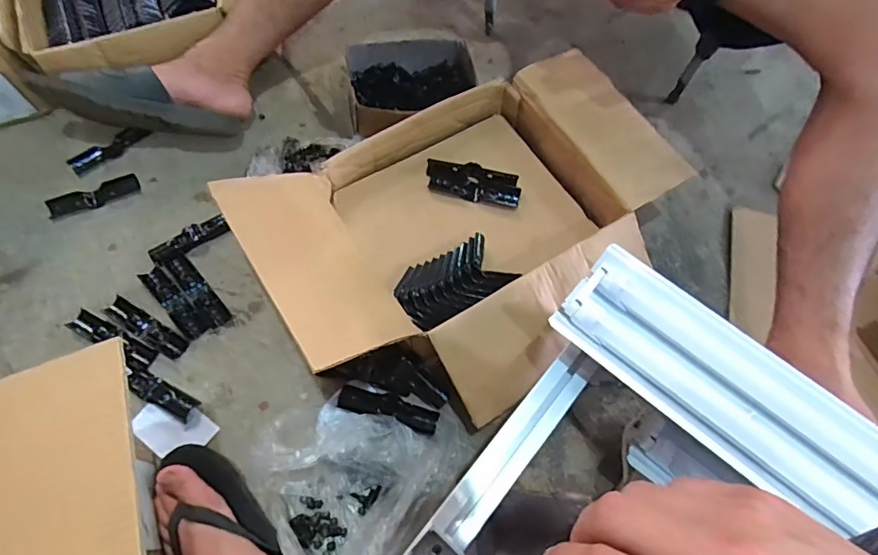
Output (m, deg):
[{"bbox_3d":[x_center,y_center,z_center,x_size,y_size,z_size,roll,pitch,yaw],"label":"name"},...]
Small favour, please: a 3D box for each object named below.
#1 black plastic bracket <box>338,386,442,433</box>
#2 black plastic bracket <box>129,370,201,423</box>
[{"bbox_3d":[-0.064,0.167,0.642,0.128,0.036,0.033,18,66,6],"label":"black plastic bracket"},{"bbox_3d":[-0.358,0.151,0.649,0.091,0.014,0.031,24,66,8],"label":"black plastic bracket"}]

